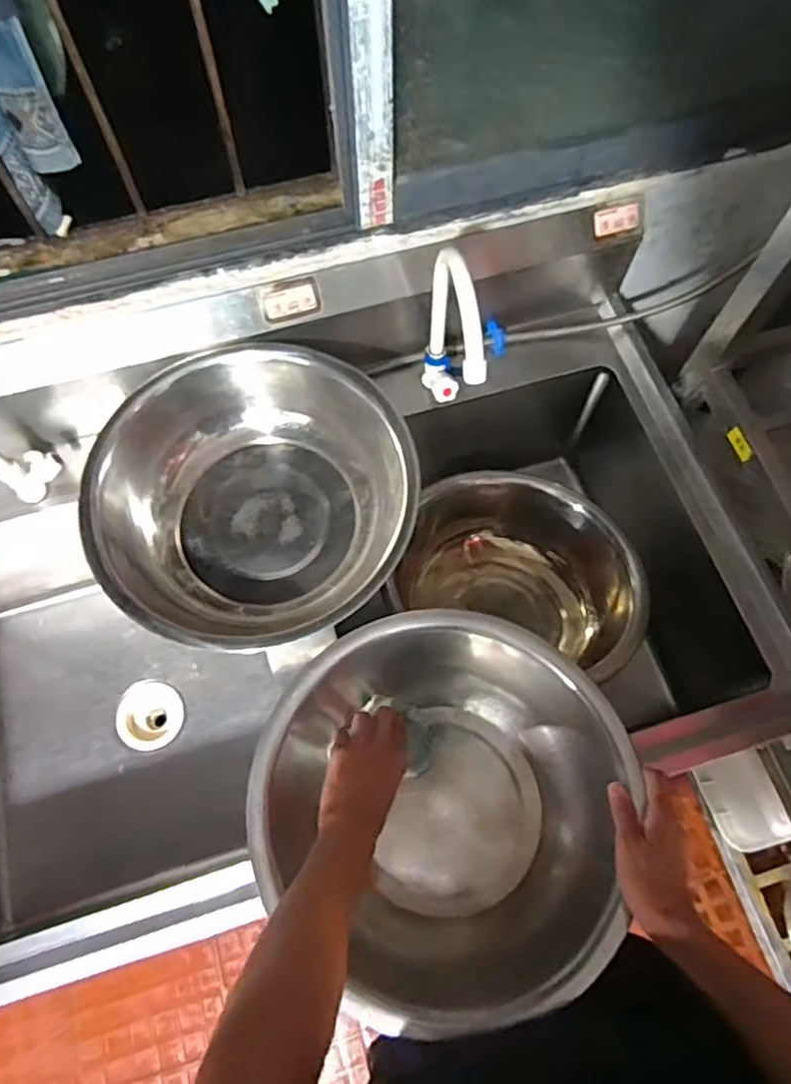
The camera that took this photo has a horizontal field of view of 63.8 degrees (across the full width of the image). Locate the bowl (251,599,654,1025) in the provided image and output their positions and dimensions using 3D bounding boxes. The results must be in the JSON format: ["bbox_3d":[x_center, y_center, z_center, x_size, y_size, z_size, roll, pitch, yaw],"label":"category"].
[{"bbox_3d":[0.047,0.263,0.672,0.373,0.138,0.360,0,69,0],"label":"bowl"}]

